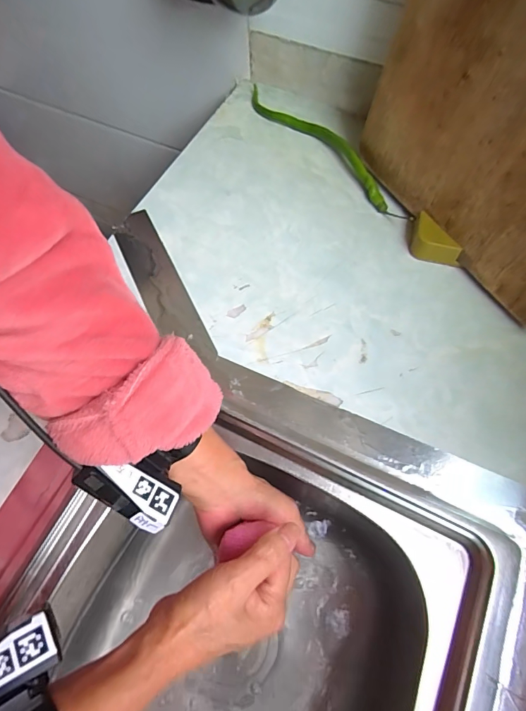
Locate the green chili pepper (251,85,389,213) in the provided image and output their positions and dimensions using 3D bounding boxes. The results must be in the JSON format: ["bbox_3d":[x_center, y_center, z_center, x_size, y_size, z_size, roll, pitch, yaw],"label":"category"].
[{"bbox_3d":[0.071,-0.285,0.534,0.039,0.015,0.274,-35,69,-14],"label":"green chili pepper"}]

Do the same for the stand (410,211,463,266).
[{"bbox_3d":[0.186,-0.125,0.451,0.030,0.028,0.067,-28,67,-12],"label":"stand"}]

